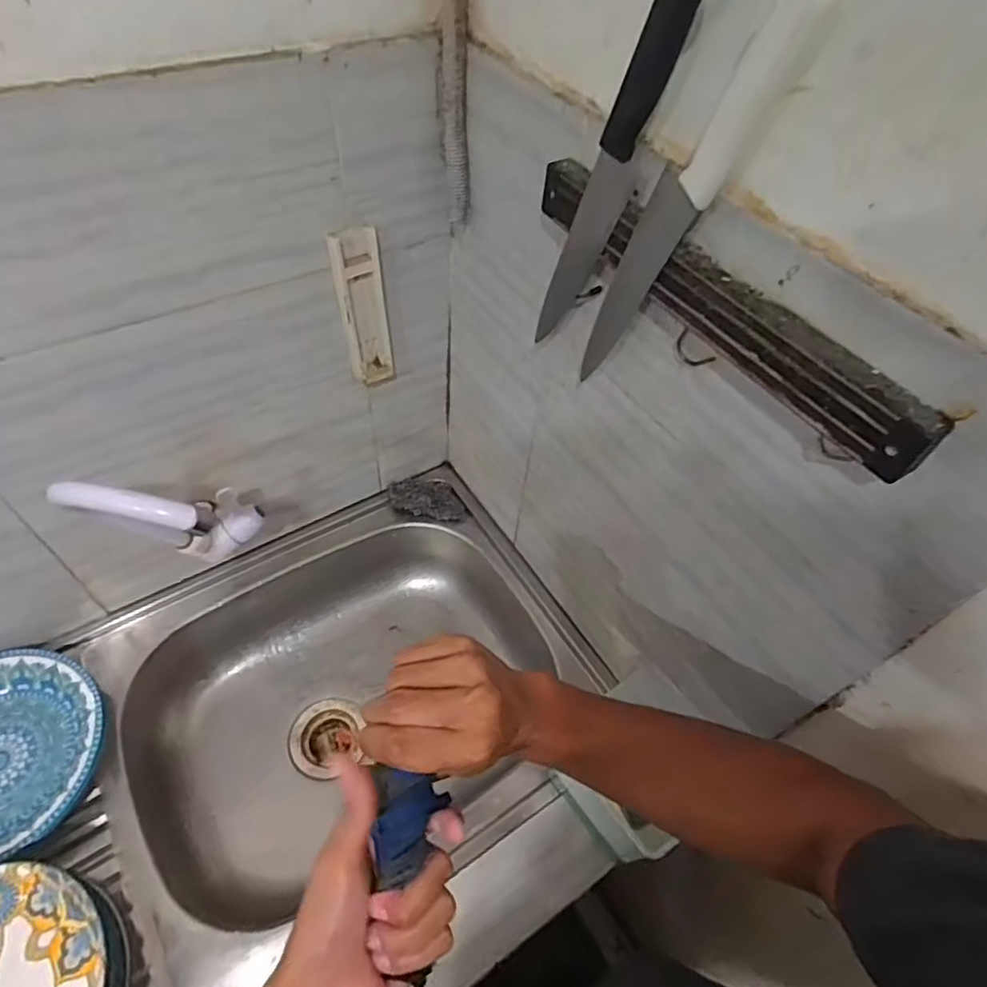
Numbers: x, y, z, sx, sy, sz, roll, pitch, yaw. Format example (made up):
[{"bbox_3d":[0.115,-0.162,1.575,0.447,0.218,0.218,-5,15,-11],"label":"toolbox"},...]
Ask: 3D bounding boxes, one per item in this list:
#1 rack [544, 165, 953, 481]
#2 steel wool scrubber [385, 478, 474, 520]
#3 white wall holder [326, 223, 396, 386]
[{"bbox_3d":[0.140,-0.135,0.411,0.021,0.045,0.332,-26,59,-23],"label":"rack"},{"bbox_3d":[-0.097,0.008,0.929,0.127,0.023,0.062,11,52,4],"label":"steel wool scrubber"},{"bbox_3d":[-0.142,-0.200,0.680,0.055,0.186,0.018,-27,59,-24],"label":"white wall holder"}]

